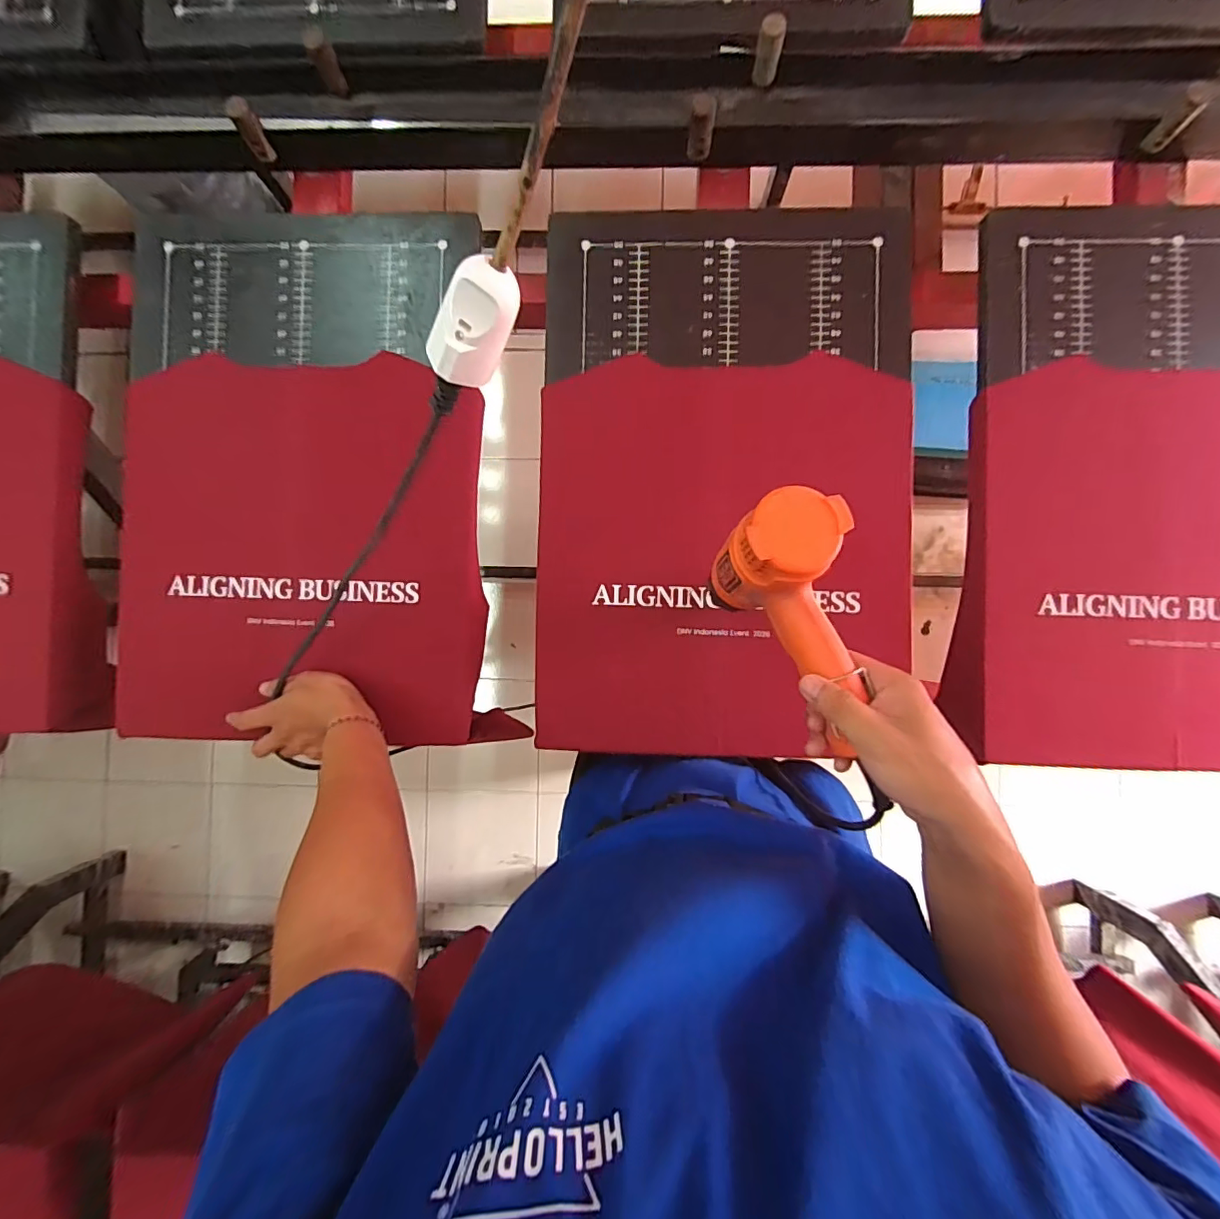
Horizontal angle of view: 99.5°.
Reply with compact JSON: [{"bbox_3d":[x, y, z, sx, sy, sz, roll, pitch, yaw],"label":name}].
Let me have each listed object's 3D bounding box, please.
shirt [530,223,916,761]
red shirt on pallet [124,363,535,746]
[{"bbox_3d":[0.122,-0.144,0.564,0.390,0.042,0.594,2,87,2],"label":"shirt"},{"bbox_3d":[-0.356,-0.058,0.588,0.424,0.070,0.434,-3,97,5],"label":"red shirt on pallet"}]

